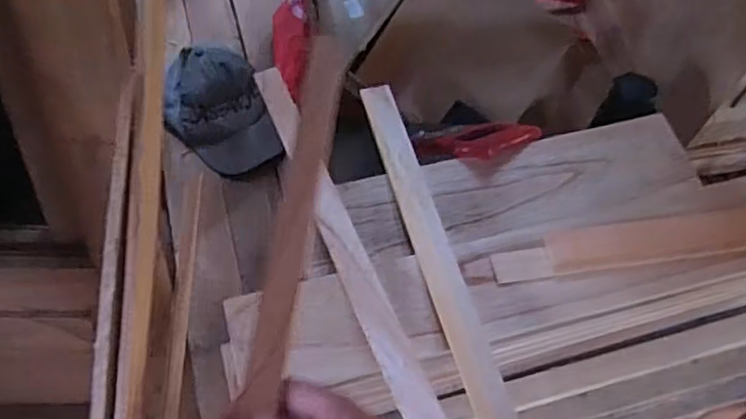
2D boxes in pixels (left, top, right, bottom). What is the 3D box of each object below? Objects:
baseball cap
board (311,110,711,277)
[{"bbox_3d":[-0.251,-0.161,1.009,0.158,0.079,0.217,-21,61,-13],"label":"baseball cap"},{"bbox_3d":[0.150,-0.023,0.748,0.467,0.026,0.118,-13,60,-9],"label":"board"}]

